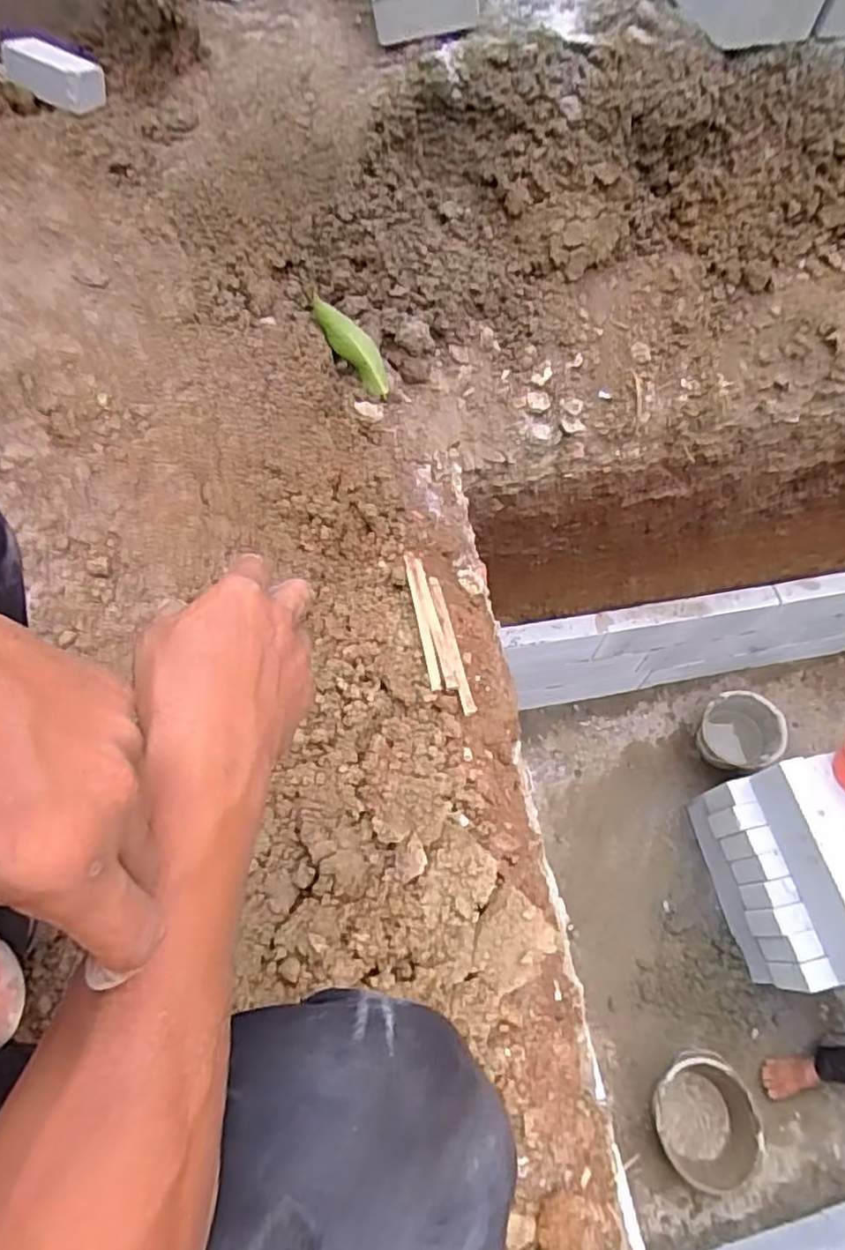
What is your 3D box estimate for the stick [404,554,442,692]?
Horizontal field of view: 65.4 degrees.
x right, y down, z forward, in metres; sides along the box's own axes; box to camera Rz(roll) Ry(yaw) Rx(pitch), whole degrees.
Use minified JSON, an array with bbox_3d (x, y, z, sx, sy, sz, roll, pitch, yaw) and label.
[{"bbox_3d":[-0.001,-0.007,1.004,0.016,0.017,0.237,-9,62,-6],"label":"stick"}]

